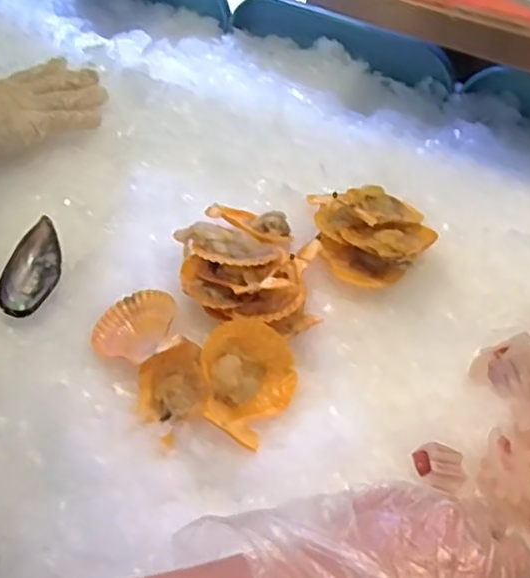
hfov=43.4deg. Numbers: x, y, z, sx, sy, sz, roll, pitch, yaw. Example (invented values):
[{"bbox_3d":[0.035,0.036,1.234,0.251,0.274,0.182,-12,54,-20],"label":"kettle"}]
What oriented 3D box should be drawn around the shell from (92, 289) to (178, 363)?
[{"bbox_3d":[-0.093,0.025,0.470,0.057,0.012,0.057,-9,45,9],"label":"shell"}]

